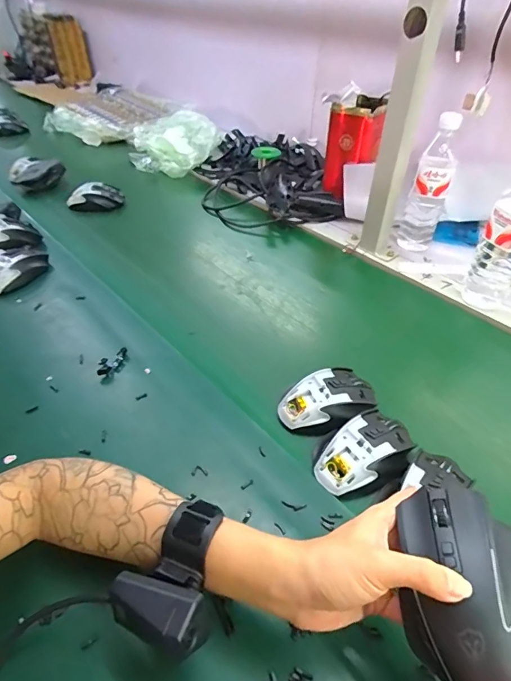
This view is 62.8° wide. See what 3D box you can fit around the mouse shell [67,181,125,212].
[{"bbox_3d":[-0.351,-0.312,0.917,0.121,0.062,0.046,-7,43,-10],"label":"mouse shell"}]

